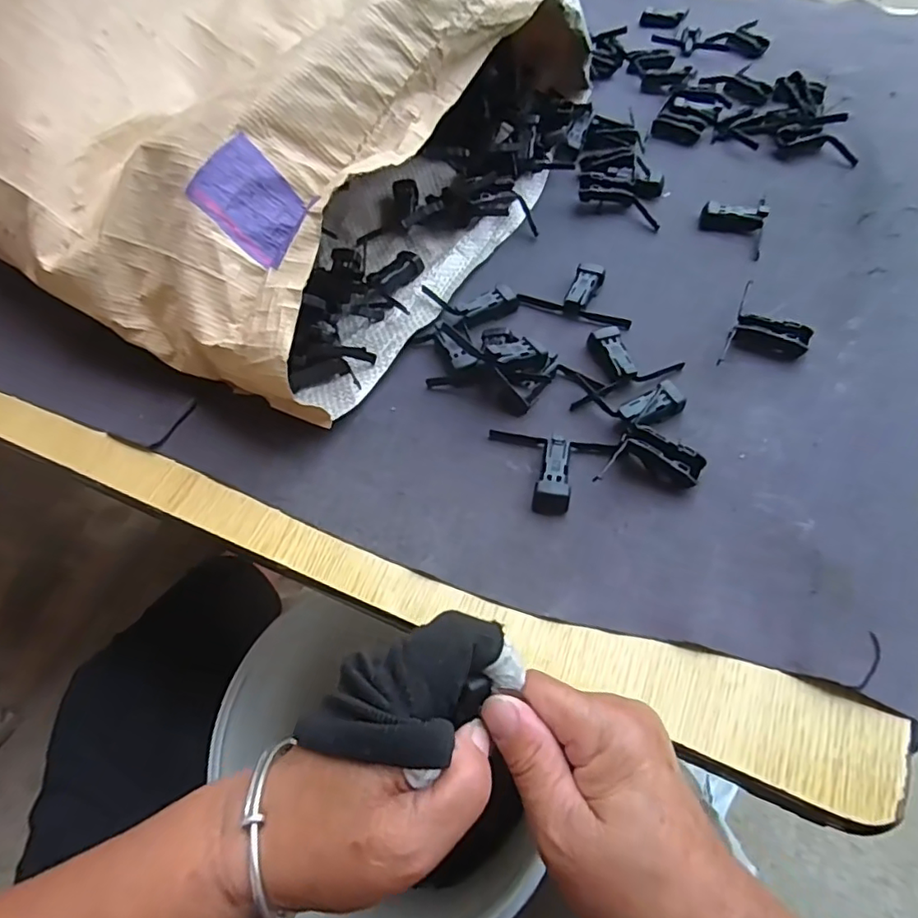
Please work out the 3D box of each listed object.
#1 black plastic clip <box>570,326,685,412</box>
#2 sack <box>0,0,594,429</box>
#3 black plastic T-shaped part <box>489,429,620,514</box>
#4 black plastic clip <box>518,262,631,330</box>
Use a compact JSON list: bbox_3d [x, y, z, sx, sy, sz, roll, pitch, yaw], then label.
[{"bbox_3d":[0.103,-0.066,0.381,0.080,0.013,0.048,-23,61,-8],"label":"black plastic clip"},{"bbox_3d":[-0.241,-0.331,0.470,0.598,0.161,0.444,24,62,15],"label":"sack"},{"bbox_3d":[0.054,0.006,0.338,0.076,0.015,0.054,7,61,9],"label":"black plastic T-shaped part"},{"bbox_3d":[0.093,-0.127,0.424,0.081,0.012,0.045,20,64,16],"label":"black plastic clip"}]

